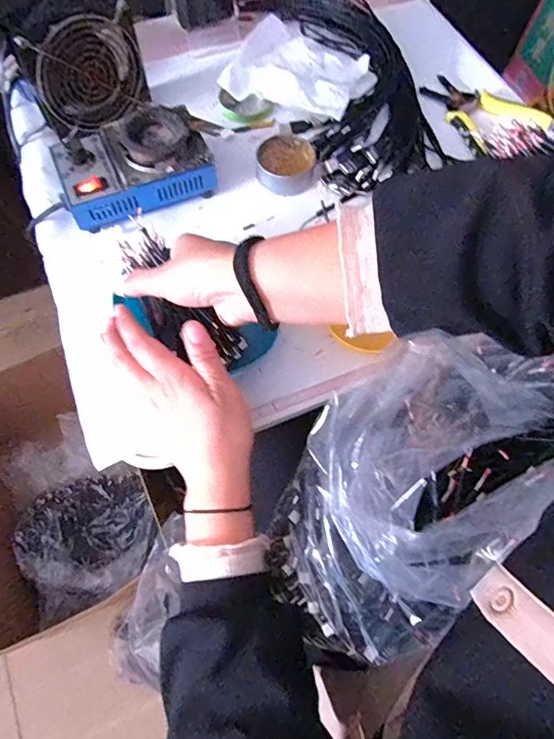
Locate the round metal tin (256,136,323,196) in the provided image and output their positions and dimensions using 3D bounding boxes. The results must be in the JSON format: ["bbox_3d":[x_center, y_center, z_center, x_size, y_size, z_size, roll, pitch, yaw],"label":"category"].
[{"bbox_3d":[0.013,-0.227,0.495,0.069,0.024,0.064,1,68,-1],"label":"round metal tin"}]

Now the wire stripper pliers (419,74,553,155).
[{"bbox_3d":[0.254,-0.326,0.543,0.102,0.017,0.147,-33,73,-14],"label":"wire stripper pliers"}]

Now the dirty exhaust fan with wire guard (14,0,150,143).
[{"bbox_3d":[-0.197,-0.313,0.472,0.111,0.100,0.026,-34,58,-15],"label":"dirty exhaust fan with wire guard"}]

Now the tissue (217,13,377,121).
[{"bbox_3d":[0.037,-0.375,0.545,0.153,0.033,0.163,25,70,8],"label":"tissue"}]

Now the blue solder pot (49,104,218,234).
[{"bbox_3d":[-0.150,-0.214,0.465,0.149,0.058,0.098,-23,71,-10],"label":"blue solder pot"}]

